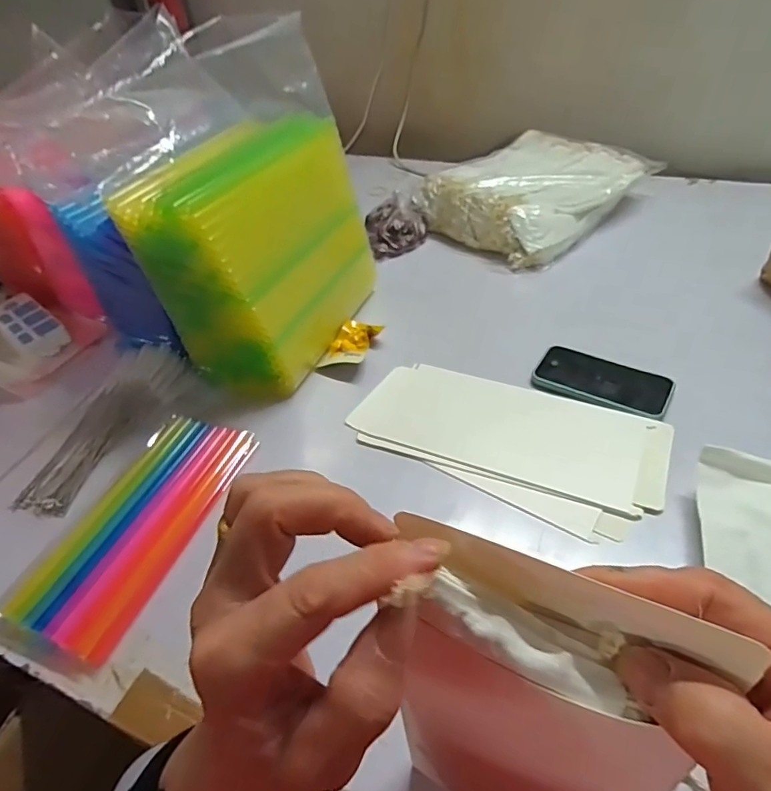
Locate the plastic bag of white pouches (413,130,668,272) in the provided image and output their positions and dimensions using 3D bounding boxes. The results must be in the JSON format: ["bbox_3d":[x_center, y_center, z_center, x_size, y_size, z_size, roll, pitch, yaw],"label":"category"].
[{"bbox_3d":[0.287,-0.384,0.986,0.384,0.089,0.269,-34,50,-25],"label":"plastic bag of white pouches"}]

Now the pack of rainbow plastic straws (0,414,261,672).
[{"bbox_3d":[-0.255,0.128,0.552,0.118,0.014,0.265,18,50,13],"label":"pack of rainbow plastic straws"}]

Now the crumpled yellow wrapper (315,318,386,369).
[{"bbox_3d":[-0.048,-0.071,0.749,0.061,0.020,0.099,12,47,19],"label":"crumpled yellow wrapper"}]

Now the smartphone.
[{"bbox_3d":[0.266,-0.016,0.650,0.158,0.014,0.077,20,60,32],"label":"smartphone"}]

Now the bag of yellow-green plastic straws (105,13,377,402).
[{"bbox_3d":[-0.174,-0.227,0.688,0.195,0.353,0.276,15,48,22],"label":"bag of yellow-green plastic straws"}]

